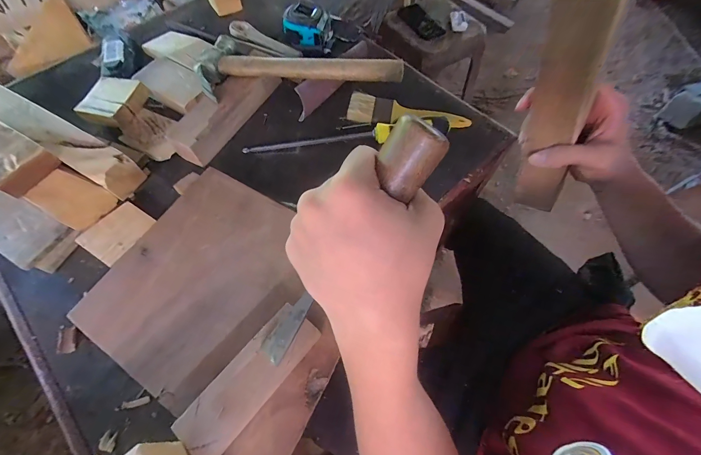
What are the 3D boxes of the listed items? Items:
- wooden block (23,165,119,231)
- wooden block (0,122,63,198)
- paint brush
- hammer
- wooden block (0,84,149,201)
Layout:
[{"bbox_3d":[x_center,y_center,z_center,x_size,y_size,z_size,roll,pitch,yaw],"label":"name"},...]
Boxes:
[{"bbox_3d":[-0.318,-0.032,0.361,0.065,0.041,0.054,27,67,13],"label":"wooden block"},{"bbox_3d":[-0.390,-0.082,0.346,0.114,0.021,0.058,26,66,12],"label":"wooden block"},{"bbox_3d":[0.087,-0.168,0.463,0.177,0.024,0.049,10,64,5],"label":"paint brush"},{"bbox_3d":[-0.069,-0.229,0.441,0.267,0.049,0.113,-1,64,-1],"label":"hammer"},{"bbox_3d":[-0.395,-0.124,0.399,0.297,0.056,0.044,27,67,12],"label":"wooden block"}]

